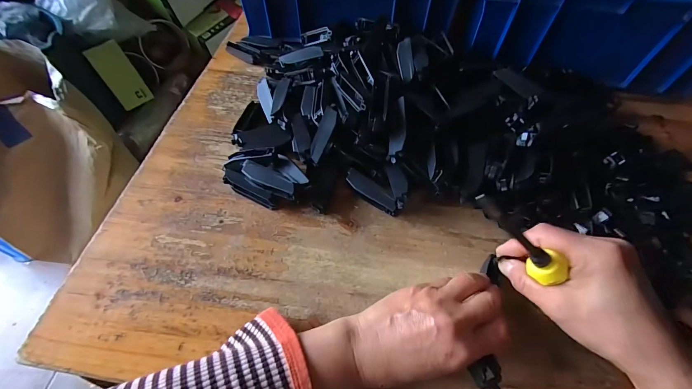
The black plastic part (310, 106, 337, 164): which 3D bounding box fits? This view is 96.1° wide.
[{"bbox_3d":[-0.026,-0.068,0.350,0.017,0.004,0.065,17,81,11],"label":"black plastic part"}]

